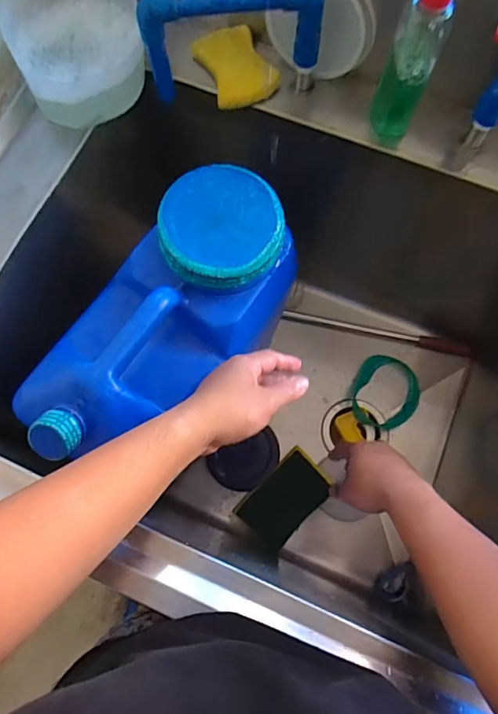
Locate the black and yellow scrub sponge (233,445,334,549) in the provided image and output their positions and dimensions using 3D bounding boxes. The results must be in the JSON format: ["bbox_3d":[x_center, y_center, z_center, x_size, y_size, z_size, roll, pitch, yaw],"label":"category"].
[{"bbox_3d":[0.060,0.226,0.761,0.143,0.035,0.091,-44,78,-12],"label":"black and yellow scrub sponge"}]

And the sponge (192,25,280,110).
[{"bbox_3d":[-0.016,-0.335,0.538,0.070,0.027,0.098,-24,75,-7],"label":"sponge"}]

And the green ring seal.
[{"bbox_3d":[0.243,0.061,0.827,0.112,0.030,0.131,16,74,5],"label":"green ring seal"}]

